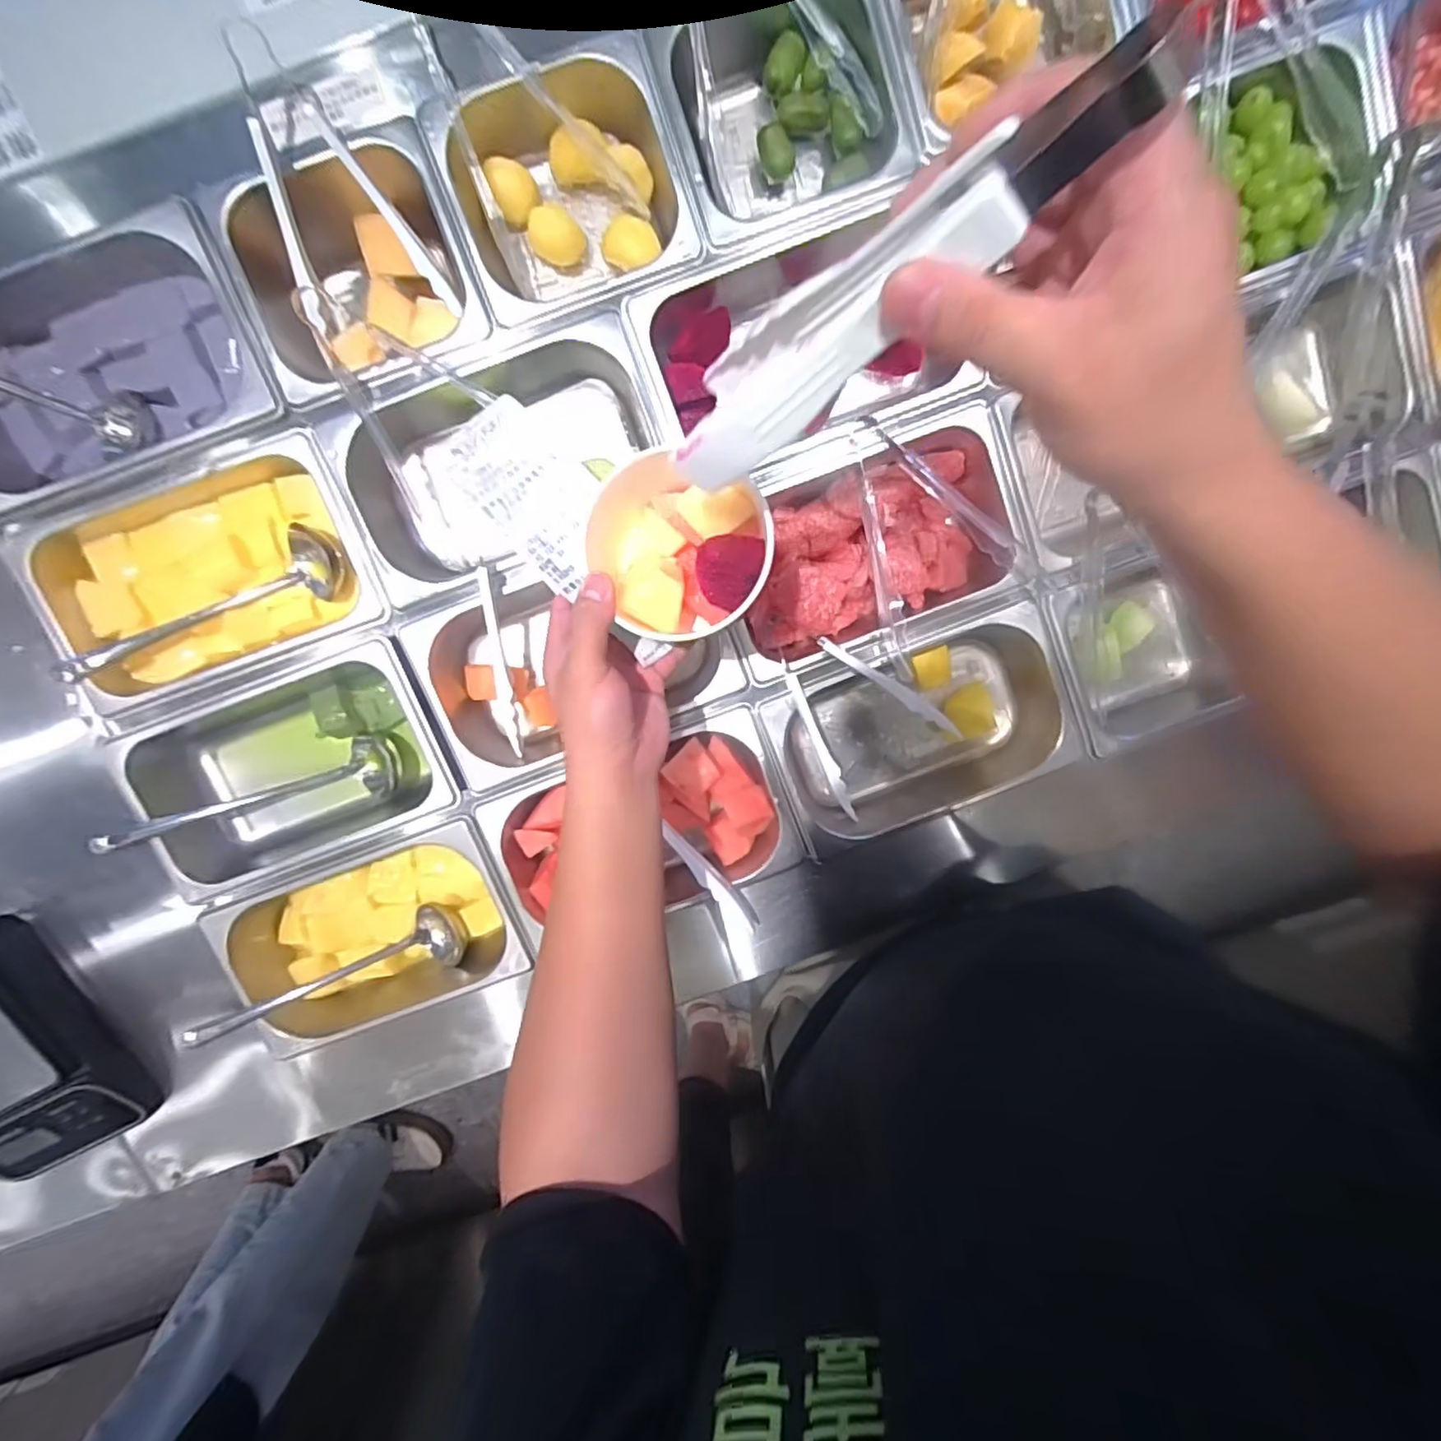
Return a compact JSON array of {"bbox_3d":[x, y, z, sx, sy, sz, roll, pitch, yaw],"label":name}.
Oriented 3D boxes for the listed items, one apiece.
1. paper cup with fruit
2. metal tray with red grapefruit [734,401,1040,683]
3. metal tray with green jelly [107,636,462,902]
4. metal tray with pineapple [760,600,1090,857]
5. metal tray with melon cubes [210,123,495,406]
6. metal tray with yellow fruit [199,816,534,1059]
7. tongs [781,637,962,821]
[{"bbox_3d":[-0.025,-0.107,0.379,0.100,0.060,0.109,0,98,-3],"label":"paper cup with fruit"},{"bbox_3d":[0.125,-0.144,0.529,0.251,0.073,0.148,-23,98,0],"label":"metal tray with red grapefruit"},{"bbox_3d":[-0.353,0.036,0.559,0.234,0.124,0.148,-21,98,0],"label":"metal tray with green jelly"},{"bbox_3d":[0.177,0.007,0.569,0.253,0.070,0.150,-20,98,0],"label":"metal tray with pineapple"},{"bbox_3d":[-0.259,-0.319,0.475,0.161,0.088,0.141,-18,98,0],"label":"metal tray with melon cubes"},{"bbox_3d":[-0.306,0.194,0.573,0.227,0.089,0.160,-20,98,0],"label":"metal tray with yellow fruit"},{"bbox_3d":[0.113,0.000,0.536,0.157,0.043,0.118,44,94,-7],"label":"tongs"}]

